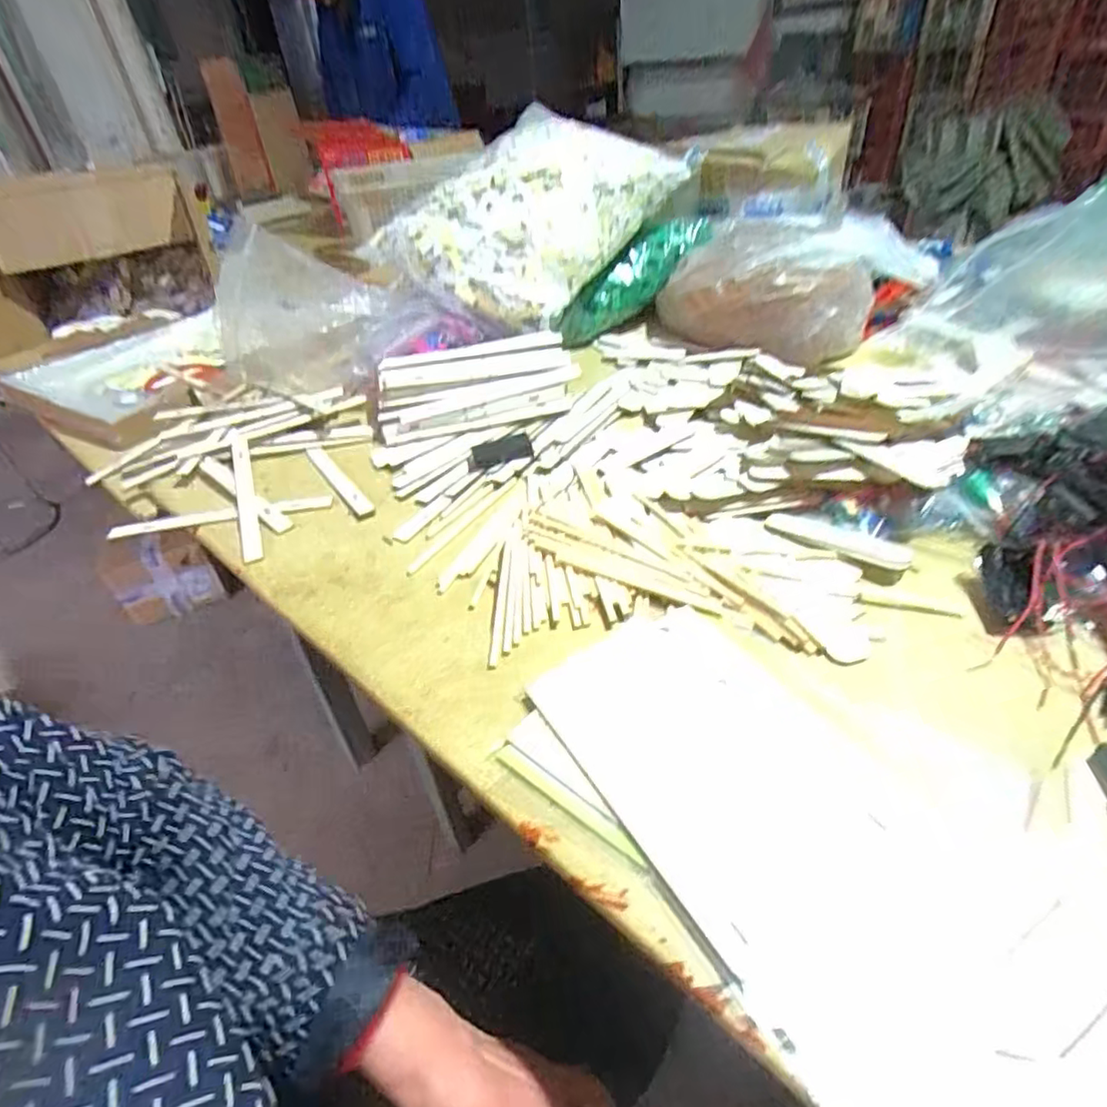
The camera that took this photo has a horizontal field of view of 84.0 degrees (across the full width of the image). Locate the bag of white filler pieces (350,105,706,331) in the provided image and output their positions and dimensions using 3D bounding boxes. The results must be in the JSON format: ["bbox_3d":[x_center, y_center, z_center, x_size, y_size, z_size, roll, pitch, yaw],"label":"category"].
[{"bbox_3d":[-0.021,-0.437,0.789,0.237,0.167,0.359,27,50,34],"label":"bag of white filler pieces"}]

